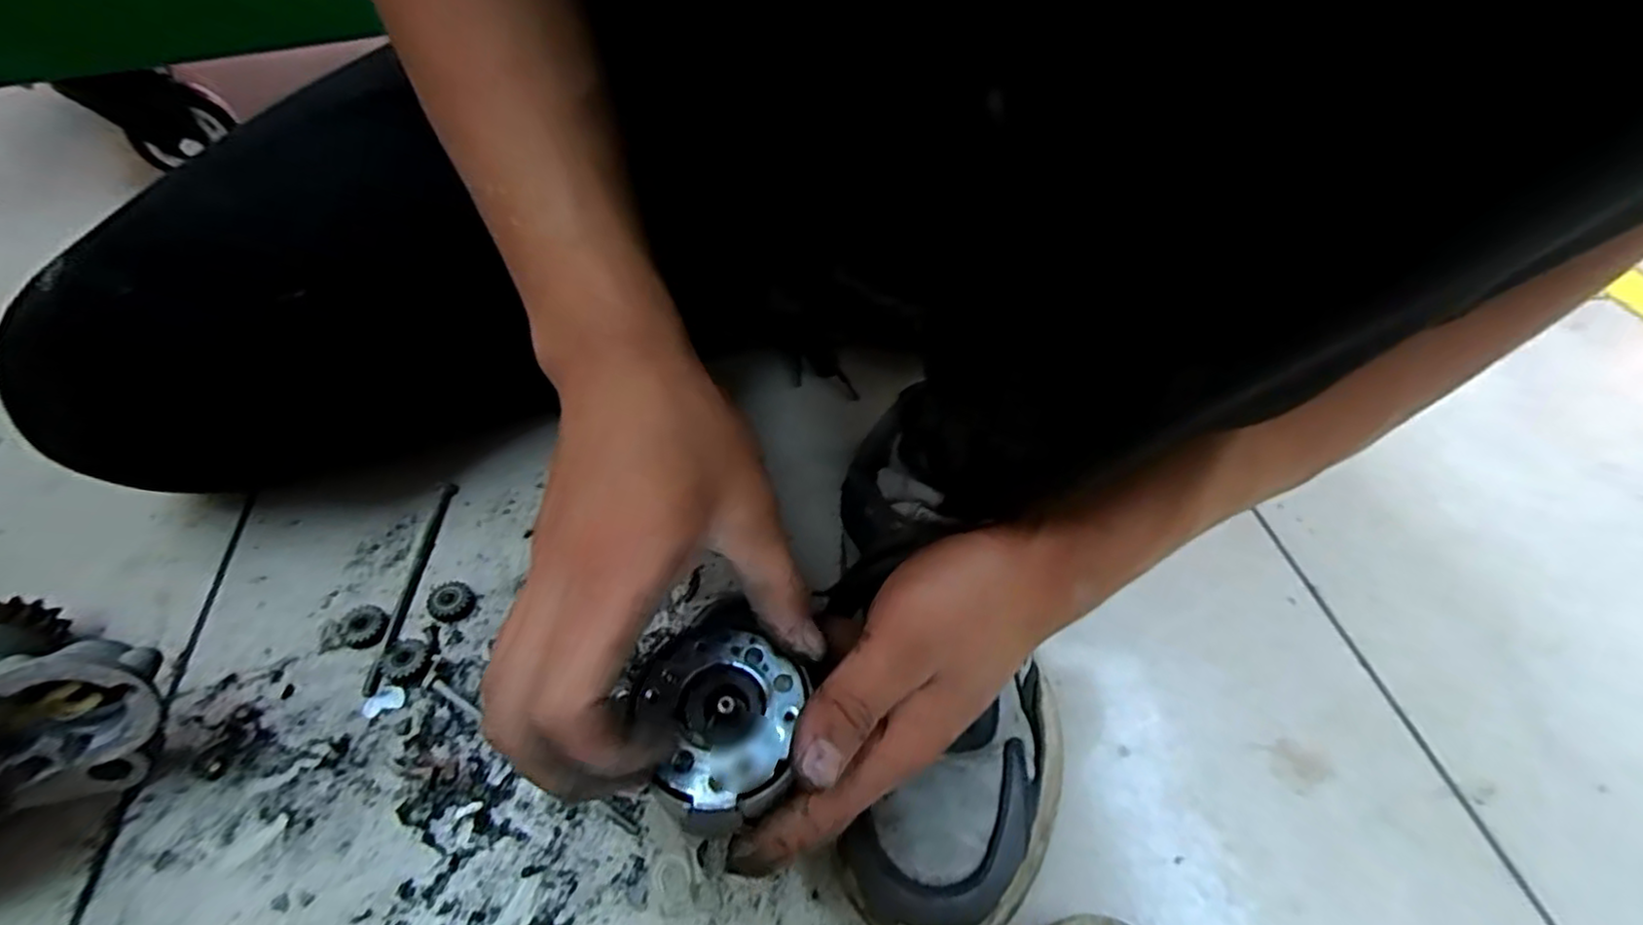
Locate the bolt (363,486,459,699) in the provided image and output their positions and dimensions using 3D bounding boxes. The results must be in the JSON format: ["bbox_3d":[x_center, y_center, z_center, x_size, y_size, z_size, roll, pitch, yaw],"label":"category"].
[{"bbox_3d":[-0.217,0.062,0.375,0.008,0.005,0.126,2,49,-4],"label":"bolt"}]

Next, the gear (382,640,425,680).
[{"bbox_3d":[-0.203,0.095,0.343,0.019,0.007,0.019,3,49,-4],"label":"gear"}]

